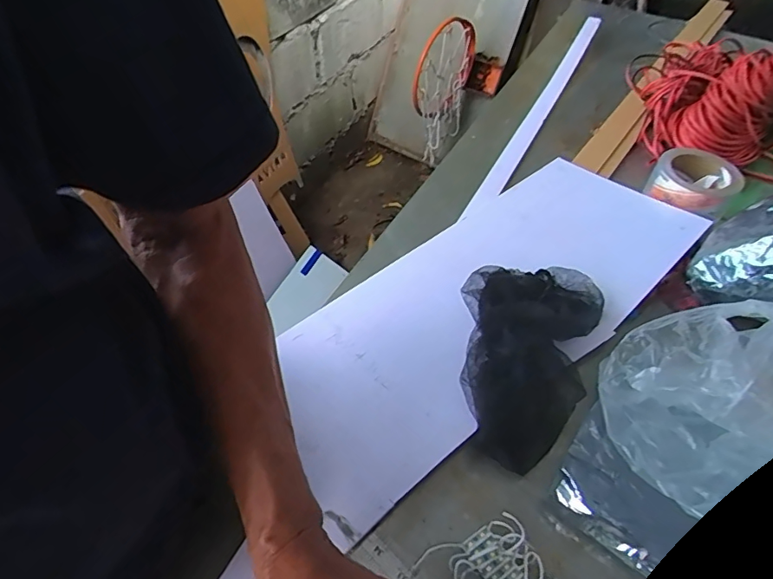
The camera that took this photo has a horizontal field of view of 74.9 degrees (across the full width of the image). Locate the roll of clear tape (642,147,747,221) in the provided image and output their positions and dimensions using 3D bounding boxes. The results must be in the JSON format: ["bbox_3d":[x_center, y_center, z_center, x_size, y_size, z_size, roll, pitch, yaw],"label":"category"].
[{"bbox_3d":[0.404,-0.140,0.672,0.099,0.056,0.105,2,50,-2],"label":"roll of clear tape"}]

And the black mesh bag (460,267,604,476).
[{"bbox_3d":[0.127,0.053,0.484,0.129,0.063,0.213,21,52,14],"label":"black mesh bag"}]

